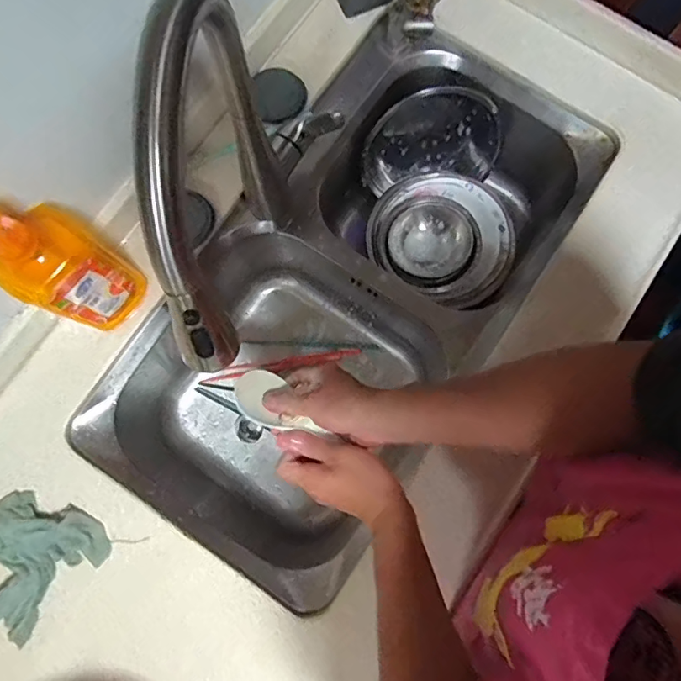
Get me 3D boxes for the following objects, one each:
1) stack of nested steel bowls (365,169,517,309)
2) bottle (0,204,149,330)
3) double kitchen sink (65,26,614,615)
[{"bbox_3d":[0.166,-0.175,0.794,0.233,0.067,0.214,24,80,4],"label":"stack of nested steel bowls"},{"bbox_3d":[-0.294,-0.080,0.520,0.073,0.256,0.091,37,83,5],"label":"bottle"},{"bbox_3d":[0.027,-0.059,0.767,0.406,0.228,0.766,39,83,5],"label":"double kitchen sink"}]

